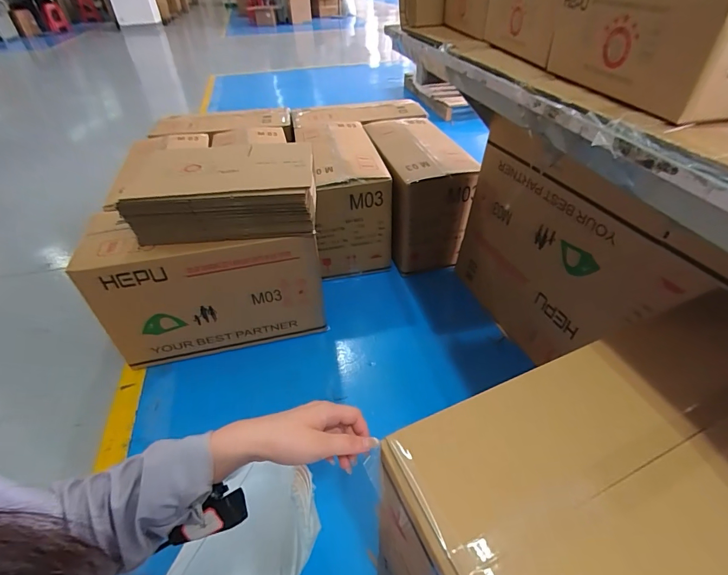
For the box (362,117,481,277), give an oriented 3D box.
[{"bbox_3d":[0.187,-0.382,1.501,0.281,0.362,0.580,-9,40,-8],"label":"box"}]

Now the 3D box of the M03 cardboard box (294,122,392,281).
[{"bbox_3d":[-0.083,-0.333,1.484,0.278,0.399,0.518,-11,41,-10],"label":"M03 cardboard box"}]

